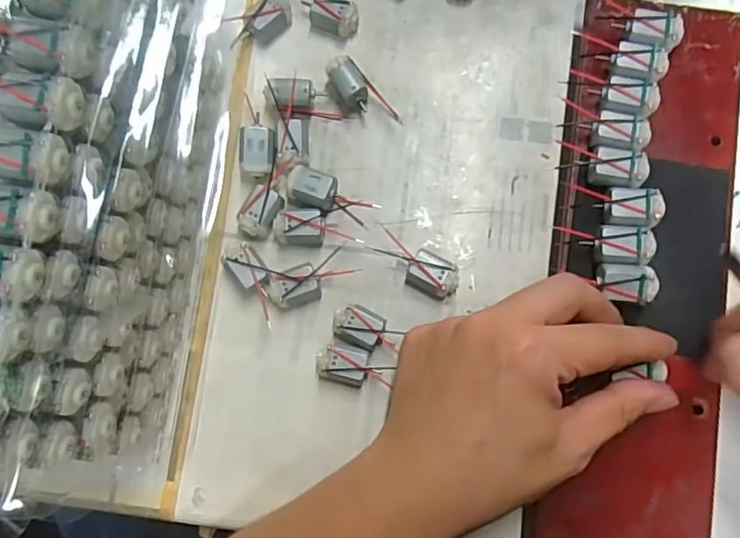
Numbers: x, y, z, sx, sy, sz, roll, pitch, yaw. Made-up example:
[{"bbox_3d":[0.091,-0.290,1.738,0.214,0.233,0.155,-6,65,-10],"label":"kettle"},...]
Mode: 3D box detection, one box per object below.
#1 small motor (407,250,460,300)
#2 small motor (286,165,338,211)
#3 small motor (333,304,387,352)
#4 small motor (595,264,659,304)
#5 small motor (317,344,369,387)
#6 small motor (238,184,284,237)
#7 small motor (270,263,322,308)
[{"bbox_3d":[0.035,0.004,0.310,0.027,0.016,0.021,27,84,6],"label":"small motor"},{"bbox_3d":[-0.033,-0.045,0.320,0.028,0.018,0.020,20,84,5],"label":"small motor"},{"bbox_3d":[-0.006,0.032,0.309,0.028,0.016,0.021,22,84,5],"label":"small motor"},{"bbox_3d":[0.126,0.007,0.274,0.027,0.010,0.019,4,83,3],"label":"small motor"},{"bbox_3d":[-0.015,0.053,0.305,0.027,0.015,0.020,12,83,4],"label":"small motor"},{"bbox_3d":[-0.062,-0.032,0.319,0.018,0.014,0.028,26,84,6],"label":"small motor"},{"bbox_3d":[-0.041,0.010,0.313,0.026,0.017,0.019,-22,82,0],"label":"small motor"}]

